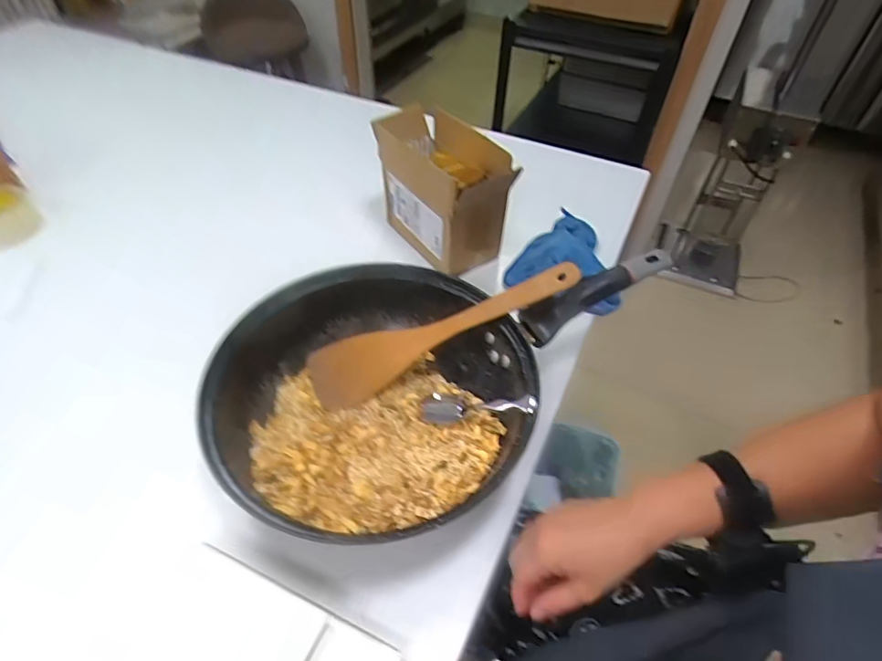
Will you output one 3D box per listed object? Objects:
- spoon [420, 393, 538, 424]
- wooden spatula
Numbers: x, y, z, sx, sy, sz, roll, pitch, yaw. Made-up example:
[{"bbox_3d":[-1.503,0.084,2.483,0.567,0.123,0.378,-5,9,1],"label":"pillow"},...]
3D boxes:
[{"bbox_3d":[0.035,0.078,0.525,0.134,0.017,0.027,-11,40,36],"label":"spoon"},{"bbox_3d":[-0.001,0.003,0.564,0.313,0.032,0.069,-23,50,10],"label":"wooden spatula"}]

